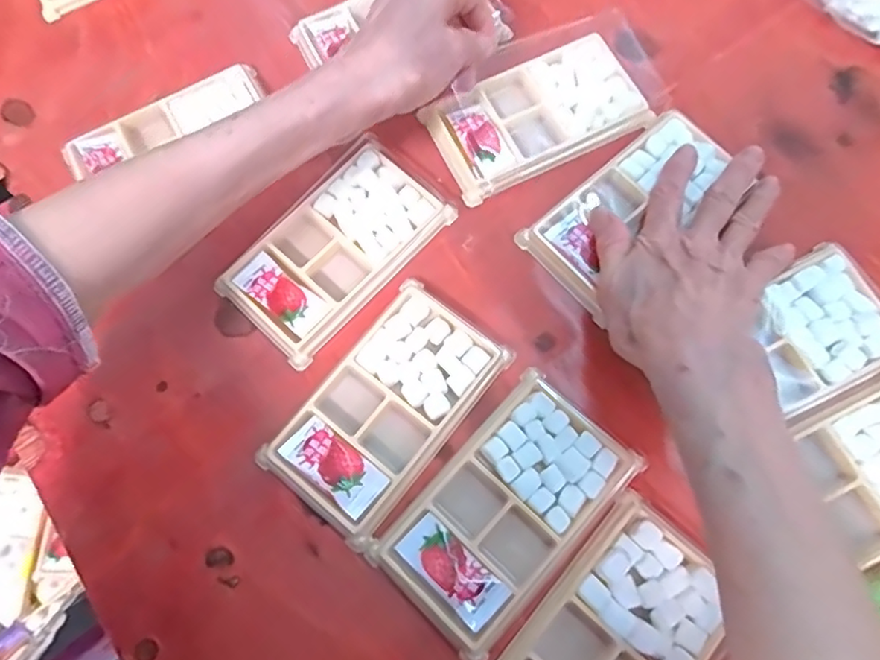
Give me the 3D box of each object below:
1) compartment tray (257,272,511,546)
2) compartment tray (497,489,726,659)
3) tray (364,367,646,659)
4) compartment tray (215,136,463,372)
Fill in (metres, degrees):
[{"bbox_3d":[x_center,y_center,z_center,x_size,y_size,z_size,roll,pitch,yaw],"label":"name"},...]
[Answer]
[{"bbox_3d":[-0.029,0.044,0.328,0.077,0.013,0.136,38,78,13],"label":"compartment tray"},{"bbox_3d":[0.084,0.160,0.286,0.077,0.014,0.133,40,78,13],"label":"compartment tray"},{"bbox_3d":[0.035,0.096,0.309,0.077,0.014,0.132,41,78,13],"label":"tray"},{"bbox_3d":[-0.063,-0.052,0.359,0.075,0.015,0.138,41,78,13],"label":"compartment tray"}]

